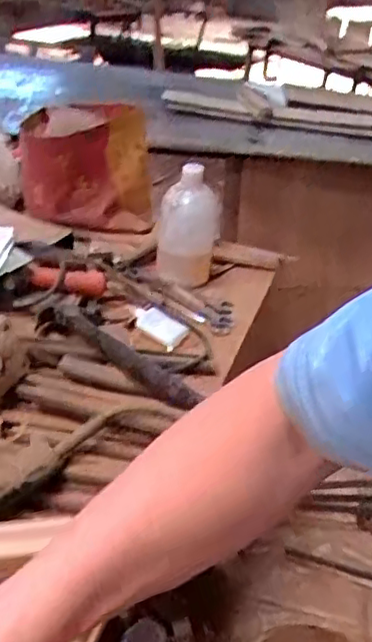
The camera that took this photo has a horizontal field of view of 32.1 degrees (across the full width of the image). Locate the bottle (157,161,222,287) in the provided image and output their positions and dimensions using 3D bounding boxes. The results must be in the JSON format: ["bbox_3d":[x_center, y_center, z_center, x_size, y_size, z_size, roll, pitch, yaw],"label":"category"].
[{"bbox_3d":[0.006,-0.168,1.124,0.095,0.184,0.103,8,31,2],"label":"bottle"}]

